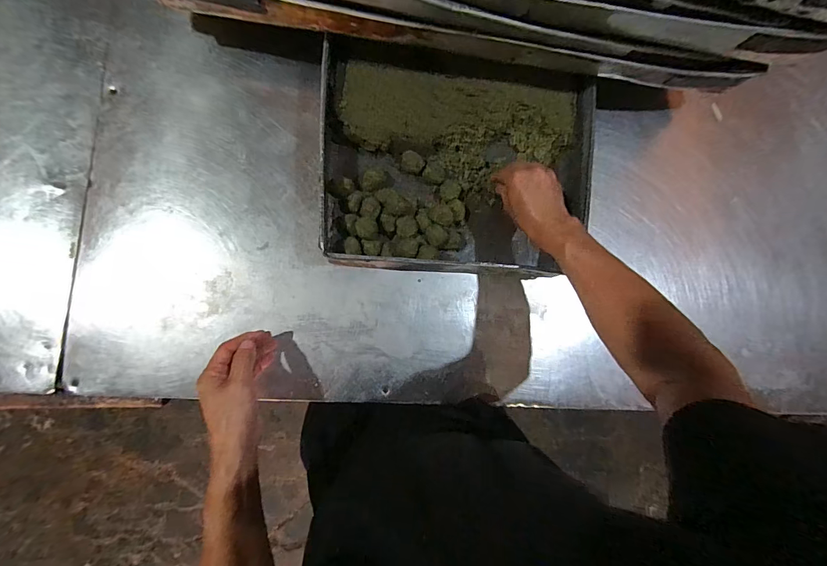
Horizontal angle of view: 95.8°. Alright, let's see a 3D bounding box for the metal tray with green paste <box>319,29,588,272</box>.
[{"bbox_3d":[0.063,-0.170,0.528,0.367,0.058,0.308,2,87,-7],"label":"metal tray with green paste"}]

